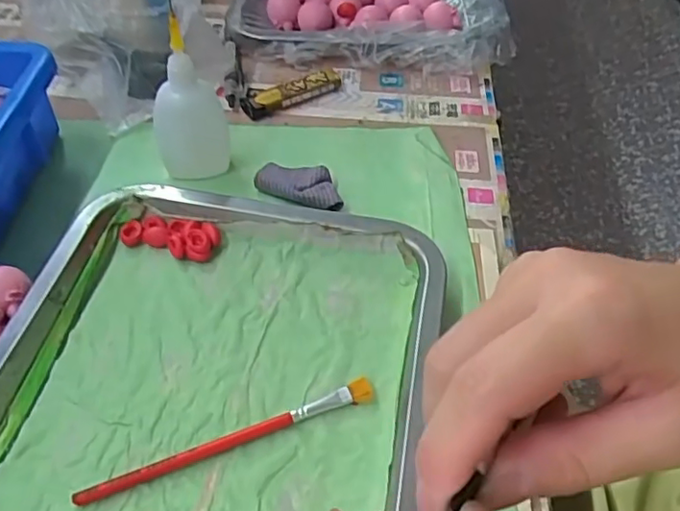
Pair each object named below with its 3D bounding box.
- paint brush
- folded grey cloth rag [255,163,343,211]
[{"bbox_3d":[-0.049,0.086,0.282,0.140,0.007,0.011,-17,52,-17],"label":"paint brush"},{"bbox_3d":[-0.024,-0.045,0.394,0.059,0.014,0.032,19,51,13],"label":"folded grey cloth rag"}]

